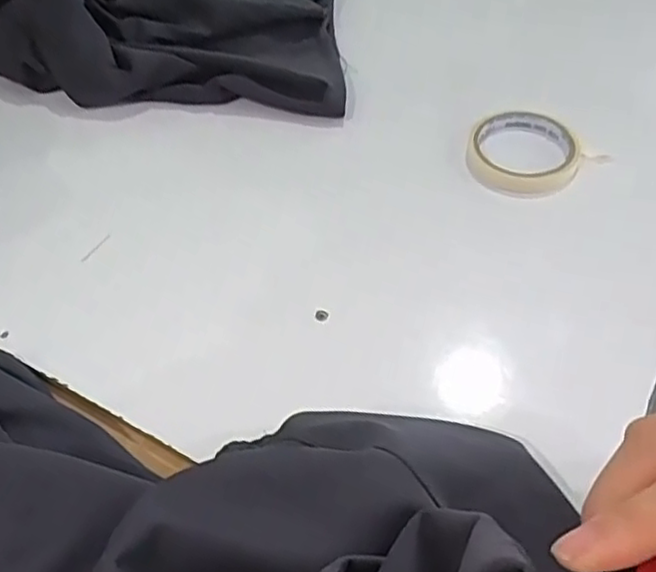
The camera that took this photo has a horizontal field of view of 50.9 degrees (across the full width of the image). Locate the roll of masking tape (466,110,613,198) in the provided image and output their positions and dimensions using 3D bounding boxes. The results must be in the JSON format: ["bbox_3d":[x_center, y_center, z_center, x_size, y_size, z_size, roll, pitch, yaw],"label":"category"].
[{"bbox_3d":[0.161,-0.112,0.571,0.092,0.019,0.096,-2,50,3],"label":"roll of masking tape"}]

